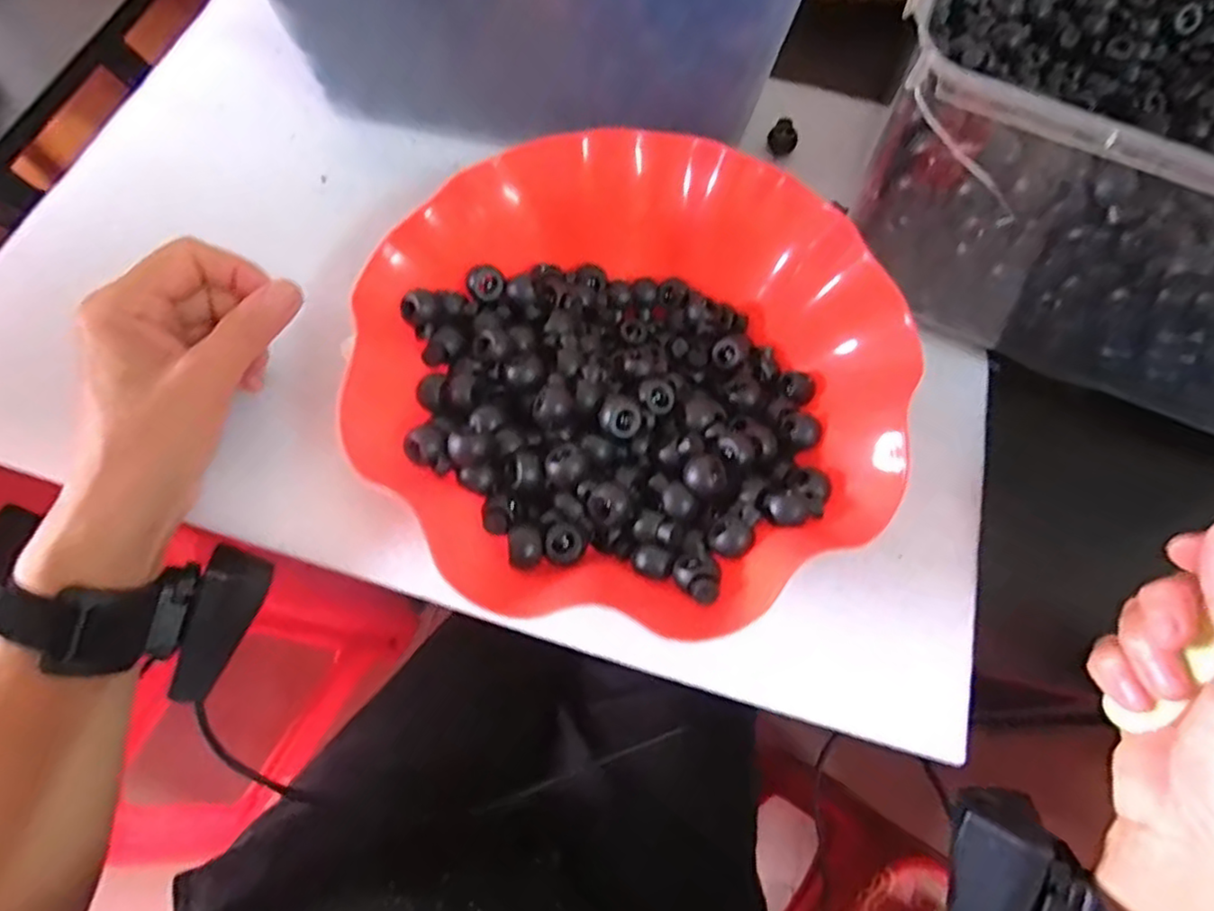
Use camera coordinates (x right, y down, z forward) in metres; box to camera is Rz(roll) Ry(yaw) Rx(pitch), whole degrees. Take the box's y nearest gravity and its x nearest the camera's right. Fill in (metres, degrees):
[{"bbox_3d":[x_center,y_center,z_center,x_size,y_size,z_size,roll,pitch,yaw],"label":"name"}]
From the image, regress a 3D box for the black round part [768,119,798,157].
[{"bbox_3d":[0.108,-0.195,0.405,0.017,0.014,0.015,19,68,6],"label":"black round part"}]

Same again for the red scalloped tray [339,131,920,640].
[{"bbox_3d":[0.009,-0.036,0.291,0.214,0.051,0.219,-40,74,-16],"label":"red scalloped tray"}]

